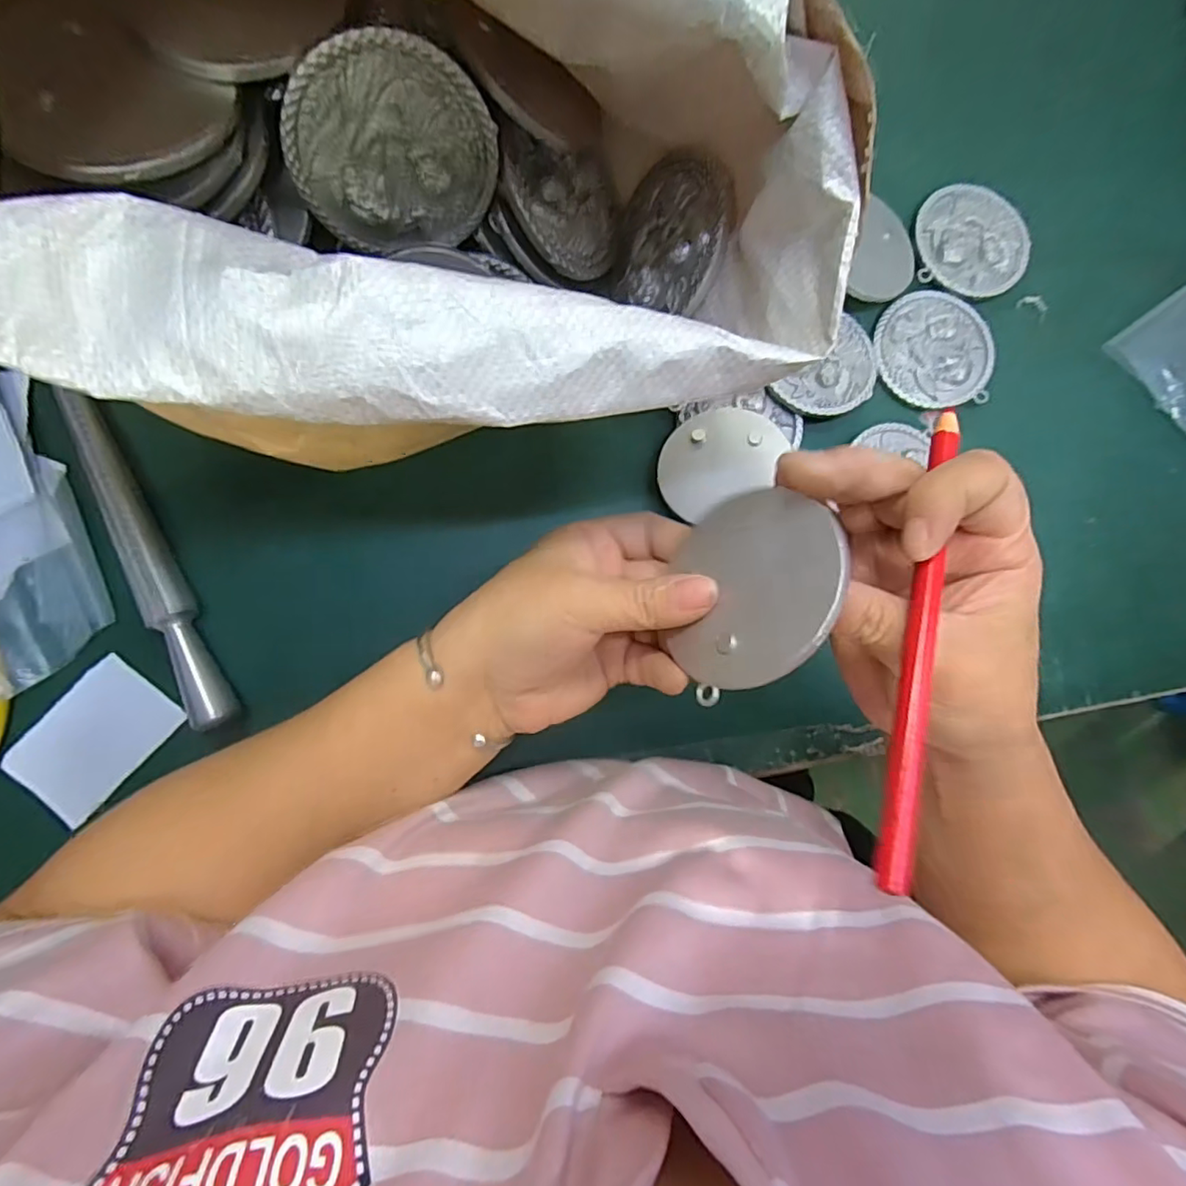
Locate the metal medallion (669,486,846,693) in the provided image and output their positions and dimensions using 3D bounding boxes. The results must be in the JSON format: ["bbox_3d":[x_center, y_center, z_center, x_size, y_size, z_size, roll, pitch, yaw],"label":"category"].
[{"bbox_3d":[0.057,-0.004,0.208,0.004,0.065,0.073,26,61,-37],"label":"metal medallion"}]

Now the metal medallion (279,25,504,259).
[{"bbox_3d":[-0.071,-0.159,0.213,0.072,0.068,0.007,-12,67,-17],"label":"metal medallion"}]

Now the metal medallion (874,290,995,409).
[{"bbox_3d":[0.210,-0.149,0.357,0.072,0.006,0.072,0,86,-5],"label":"metal medallion"}]

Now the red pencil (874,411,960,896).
[{"bbox_3d":[0.106,0.009,0.188,0.007,0.007,0.163,18,73,-4],"label":"red pencil"}]

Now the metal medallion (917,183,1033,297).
[{"bbox_3d":[0.238,-0.221,0.367,0.070,0.008,0.068,-1,86,-5],"label":"metal medallion"}]

